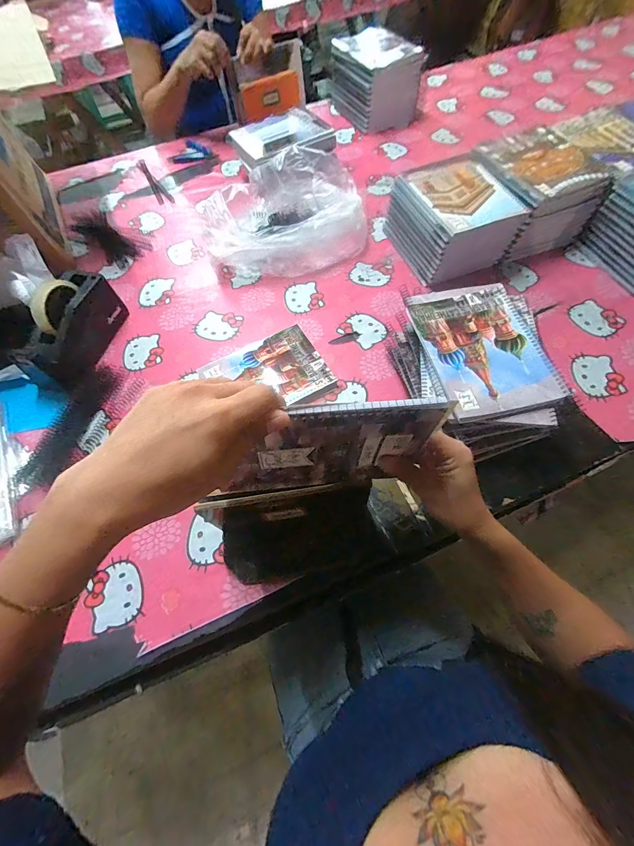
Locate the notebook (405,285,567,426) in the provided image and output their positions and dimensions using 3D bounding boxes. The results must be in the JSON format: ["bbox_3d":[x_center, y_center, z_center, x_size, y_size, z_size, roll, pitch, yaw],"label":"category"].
[{"bbox_3d":[0.227,-0.111,0.477,0.157,0.012,0.215,-12,63,-3],"label":"notebook"}]

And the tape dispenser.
[{"bbox_3d":[-0.426,-0.166,0.599,0.079,0.111,0.204,11,64,8],"label":"tape dispenser"}]

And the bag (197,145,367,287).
[{"bbox_3d":[-0.064,-0.425,0.698,0.311,0.123,0.235,-9,63,-1],"label":"bag"}]

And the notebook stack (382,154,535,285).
[{"bbox_3d":[0.251,-0.382,0.659,0.171,0.120,0.196,-22,64,-8],"label":"notebook stack"}]

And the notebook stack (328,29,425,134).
[{"bbox_3d":[0.149,-0.906,0.917,0.157,0.150,0.230,-25,65,-9],"label":"notebook stack"}]

